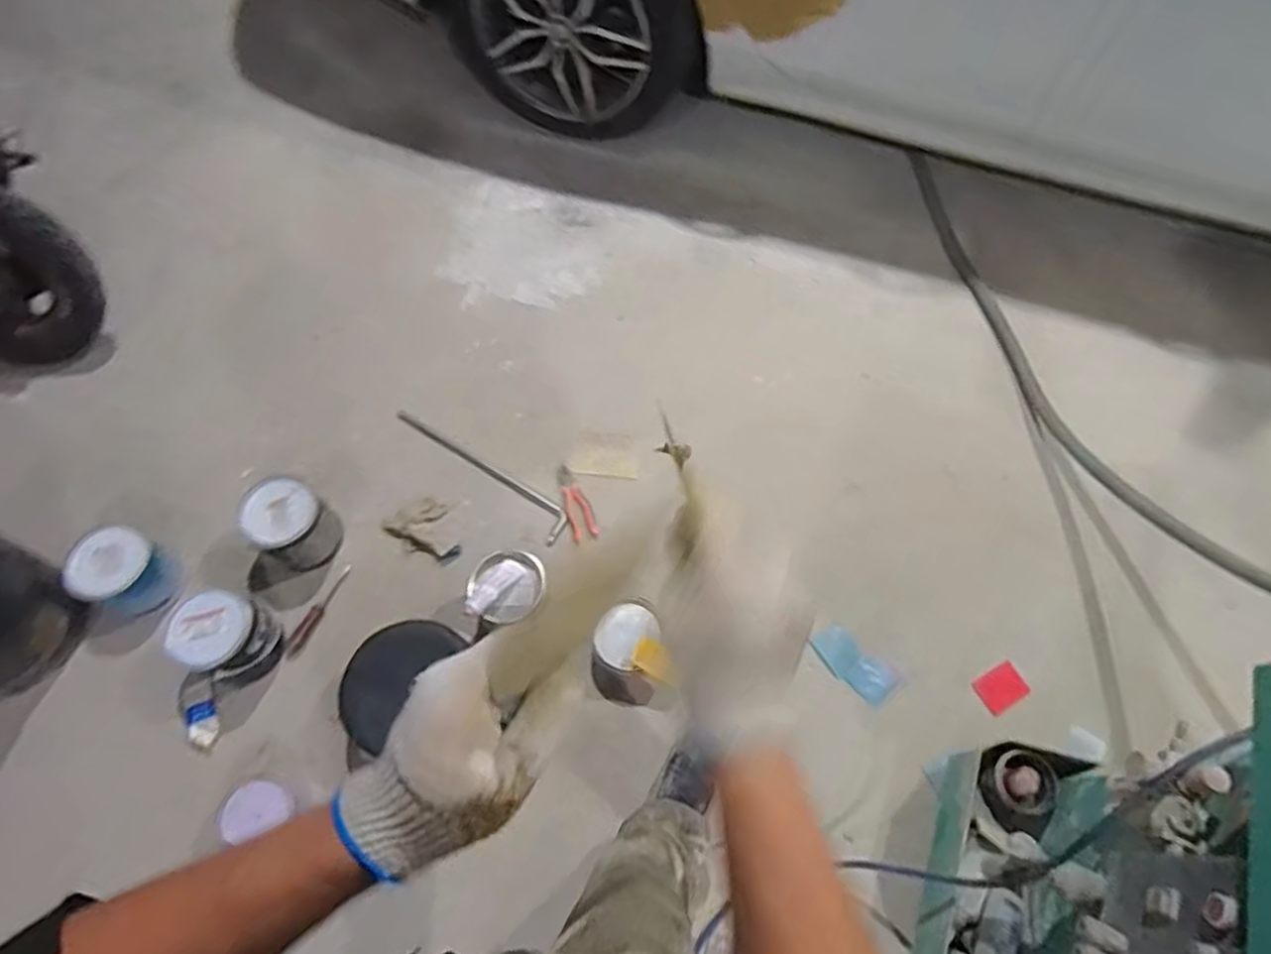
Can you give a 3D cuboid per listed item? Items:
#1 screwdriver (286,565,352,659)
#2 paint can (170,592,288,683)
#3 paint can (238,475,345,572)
[{"bbox_3d":[-0.657,0.279,1.499,0.030,0.026,0.208,26,67,8],"label":"screwdriver"},{"bbox_3d":[-0.782,0.310,1.393,0.156,0.146,0.142,0,65,-1],"label":"paint can"},{"bbox_3d":[-0.712,0.100,1.492,0.164,0.146,0.174,24,67,10],"label":"paint can"}]

